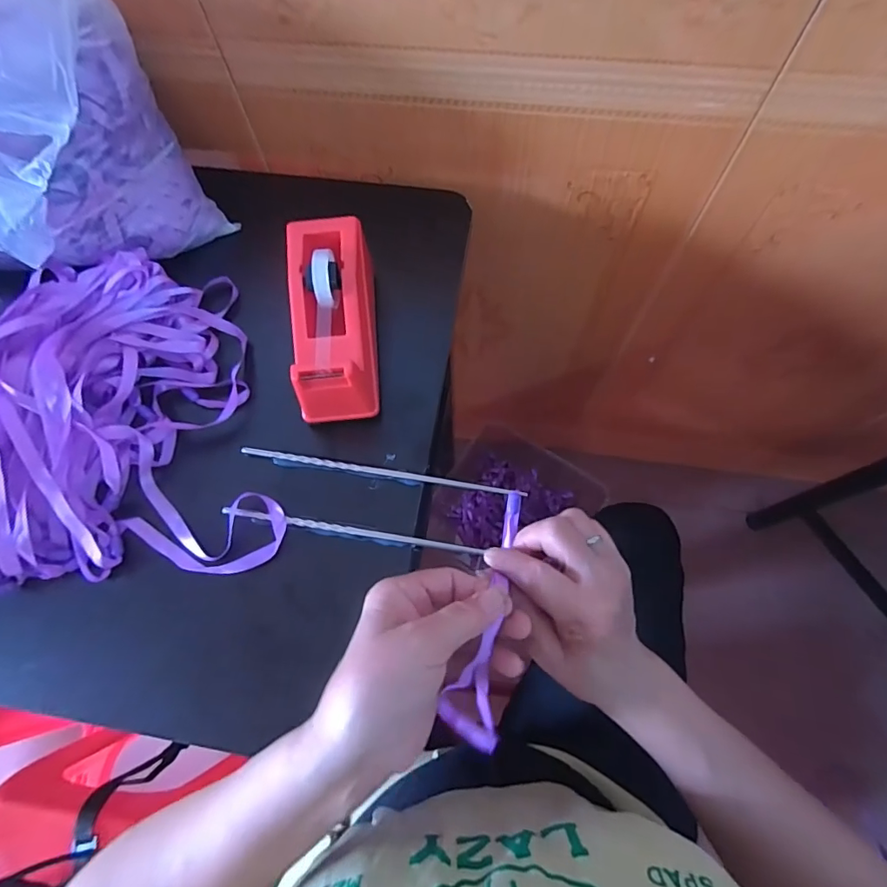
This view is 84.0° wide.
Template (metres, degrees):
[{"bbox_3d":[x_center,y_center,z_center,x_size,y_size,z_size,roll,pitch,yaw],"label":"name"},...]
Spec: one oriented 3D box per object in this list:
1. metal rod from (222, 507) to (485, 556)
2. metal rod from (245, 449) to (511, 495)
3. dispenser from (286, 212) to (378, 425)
[{"bbox_3d":[-0.068,0.065,0.364,0.193,0.006,0.006,9,70,4],"label":"metal rod"},{"bbox_3d":[-0.048,0.022,0.382,0.219,0.008,0.006,8,70,6],"label":"metal rod"},{"bbox_3d":[-0.087,-0.097,0.388,0.064,0.070,0.153,-4,69,1],"label":"dispenser"}]

